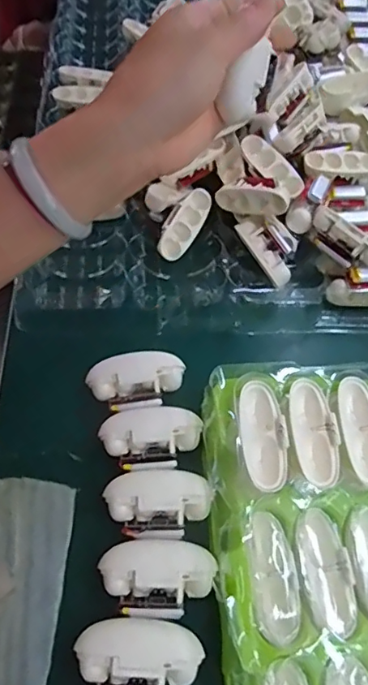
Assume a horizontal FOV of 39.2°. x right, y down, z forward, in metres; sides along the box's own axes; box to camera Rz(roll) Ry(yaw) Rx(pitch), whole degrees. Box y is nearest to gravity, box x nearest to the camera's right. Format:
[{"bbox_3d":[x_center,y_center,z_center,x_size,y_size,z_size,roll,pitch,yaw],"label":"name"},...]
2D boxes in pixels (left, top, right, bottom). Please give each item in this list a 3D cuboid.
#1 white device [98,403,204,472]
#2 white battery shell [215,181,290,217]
[{"bbox_3d":[-0.021,0.061,0.333,0.063,0.019,0.041,-10,60,-9],"label":"white device"},{"bbox_3d":[0.055,-0.112,0.404,0.058,0.025,0.016,11,57,29],"label":"white battery shell"}]

